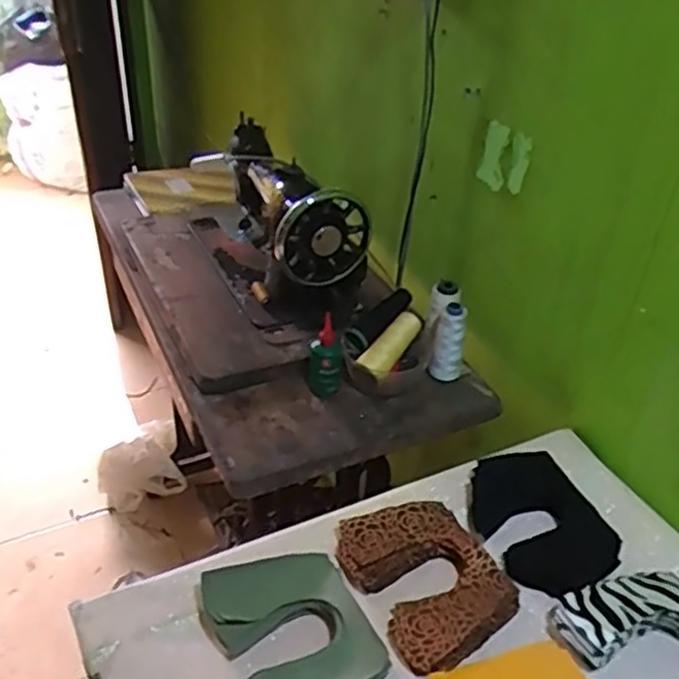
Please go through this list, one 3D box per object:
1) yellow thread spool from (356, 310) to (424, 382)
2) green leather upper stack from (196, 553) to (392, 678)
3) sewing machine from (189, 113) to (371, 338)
[{"bbox_3d":[0.072,0.005,0.950,0.037,0.043,0.119,23,44,28],"label":"yellow thread spool"},{"bbox_3d":[-0.041,0.261,0.625,0.136,0.037,0.158,-17,41,-27],"label":"green leather upper stack"},{"bbox_3d":[-0.107,-0.183,1.084,0.164,0.202,0.398,-17,40,-26],"label":"sewing machine"}]

